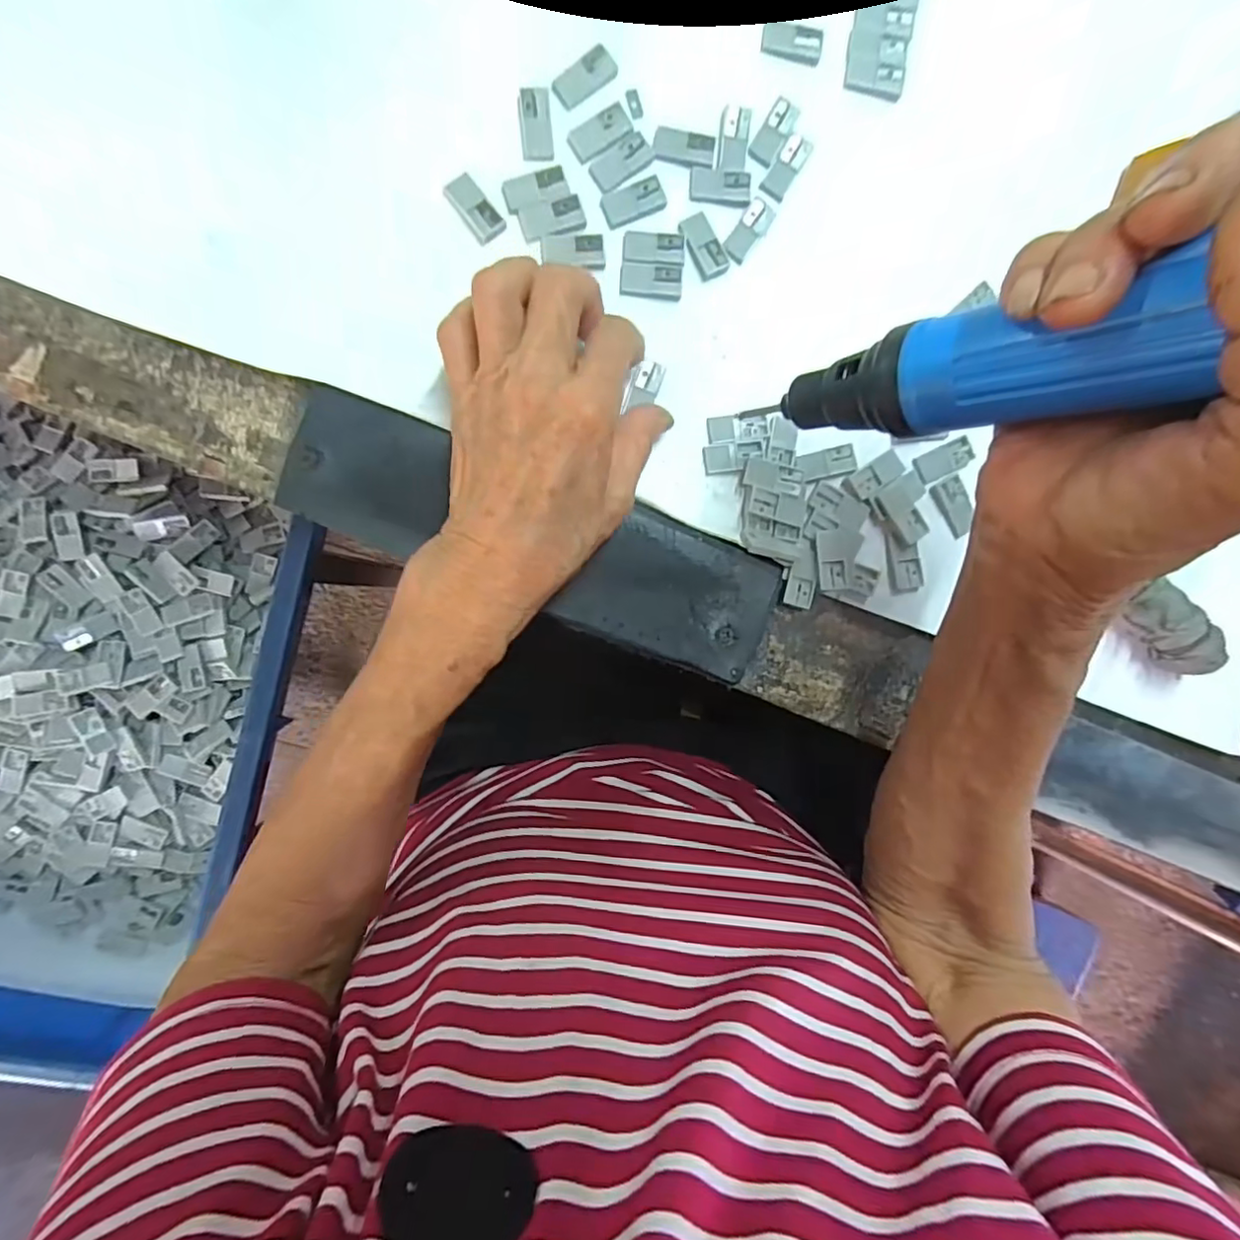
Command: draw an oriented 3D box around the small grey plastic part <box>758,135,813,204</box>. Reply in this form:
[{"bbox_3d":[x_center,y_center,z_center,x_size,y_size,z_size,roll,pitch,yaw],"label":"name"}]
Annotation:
[{"bbox_3d":[0.077,-0.209,0.276,0.013,0.004,0.032,30,87,-8],"label":"small grey plastic part"}]

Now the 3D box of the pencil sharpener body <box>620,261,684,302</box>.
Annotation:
[{"bbox_3d":[0.015,-0.153,0.268,0.028,0.004,0.015,1,91,-8],"label":"pencil sharpener body"}]

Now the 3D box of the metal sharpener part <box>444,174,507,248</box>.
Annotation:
[{"bbox_3d":[-0.062,-0.177,0.258,0.015,0.005,0.029,-36,95,-6],"label":"metal sharpener part"}]

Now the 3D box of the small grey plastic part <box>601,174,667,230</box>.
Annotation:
[{"bbox_3d":[0.006,-0.188,0.266,0.030,0.004,0.015,-28,95,-7],"label":"small grey plastic part"}]

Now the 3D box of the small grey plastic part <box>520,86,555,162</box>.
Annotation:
[{"bbox_3d":[-0.036,-0.216,0.259,0.014,0.004,0.031,-4,91,-8],"label":"small grey plastic part"}]

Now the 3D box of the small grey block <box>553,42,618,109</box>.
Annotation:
[{"bbox_3d":[-0.015,-0.239,0.261,0.031,0.004,0.014,-41,96,-6],"label":"small grey block"}]

